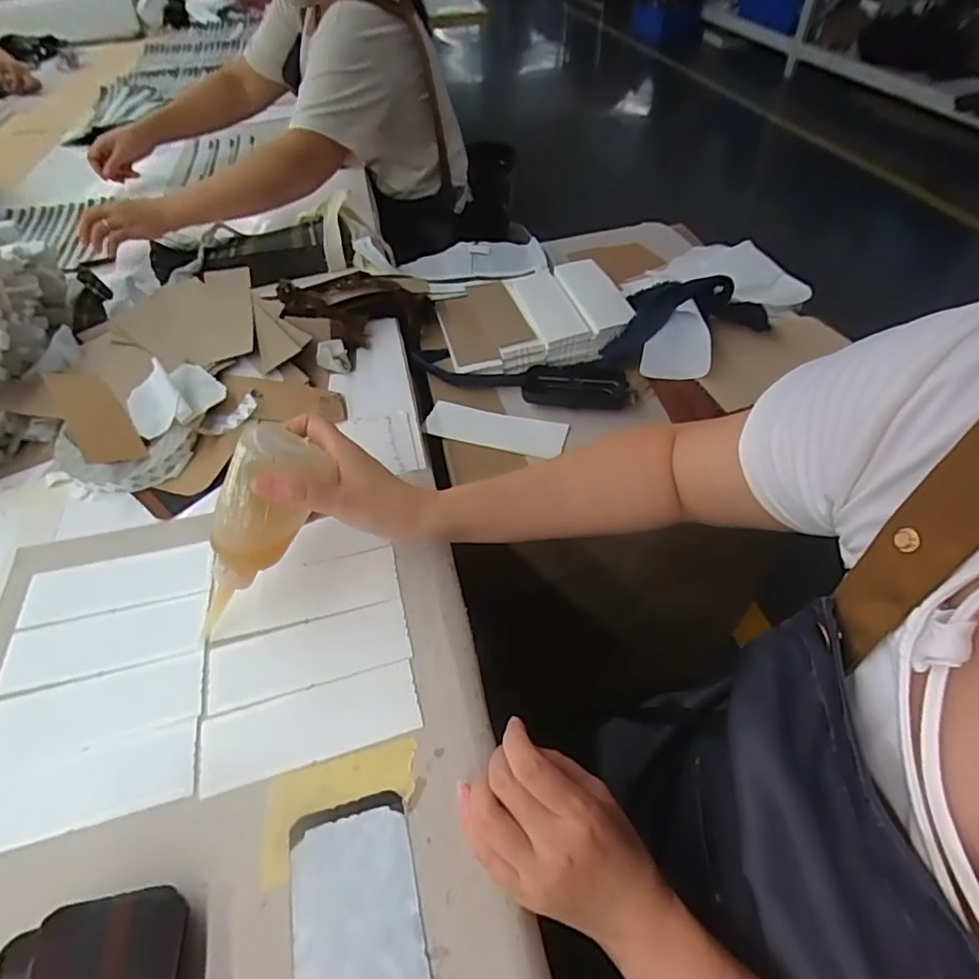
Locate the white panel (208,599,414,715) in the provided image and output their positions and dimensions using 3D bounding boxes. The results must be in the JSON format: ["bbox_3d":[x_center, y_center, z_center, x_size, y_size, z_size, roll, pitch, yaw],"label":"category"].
[{"bbox_3d":[-0.135,0.122,0.424,0.145,0.004,0.051,-13,51,-9],"label":"white panel"}]

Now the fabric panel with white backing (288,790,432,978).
[{"bbox_3d":[-0.070,0.260,0.303,0.073,0.004,0.167,-13,51,-9],"label":"fabric panel with white backing"}]

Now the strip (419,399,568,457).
[{"bbox_3d":[0.006,-0.065,0.604,0.147,0.009,0.053,15,52,8],"label":"strip"}]

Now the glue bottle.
[{"bbox_3d":[-0.167,0.031,0.404,0.047,0.041,0.152,28,101,23],"label":"glue bottle"}]

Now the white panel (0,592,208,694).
[{"bbox_3d":[-0.298,0.118,0.440,0.145,0.005,0.052,-12,50,-7],"label":"white panel"}]

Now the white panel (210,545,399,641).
[{"bbox_3d":[-0.147,0.081,0.458,0.138,0.005,0.053,-12,50,-7],"label":"white panel"}]

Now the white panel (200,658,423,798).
[{"bbox_3d":[-0.125,0.163,0.394,0.147,0.004,0.052,-14,51,-9],"label":"white panel"}]

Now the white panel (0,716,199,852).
[{"bbox_3d":[-0.270,0.196,0.371,0.145,0.004,0.052,-13,51,-9],"label":"white panel"}]

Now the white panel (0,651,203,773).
[{"bbox_3d":[-0.284,0.158,0.404,0.146,0.004,0.054,-13,51,-9],"label":"white panel"}]

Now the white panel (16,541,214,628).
[{"bbox_3d":[-0.309,0.076,0.471,0.147,0.004,0.052,-11,50,-7],"label":"white panel"}]

